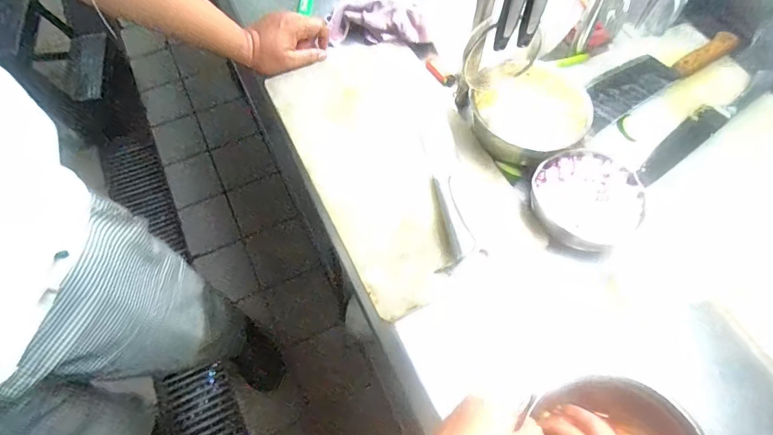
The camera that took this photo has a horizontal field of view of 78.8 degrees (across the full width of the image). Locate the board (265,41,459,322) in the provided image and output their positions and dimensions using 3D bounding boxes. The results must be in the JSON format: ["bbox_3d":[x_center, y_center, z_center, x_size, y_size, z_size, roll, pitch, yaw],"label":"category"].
[{"bbox_3d":[0.008,-0.101,0.706,0.256,0.027,0.456,-22,64,-13],"label":"board"}]

